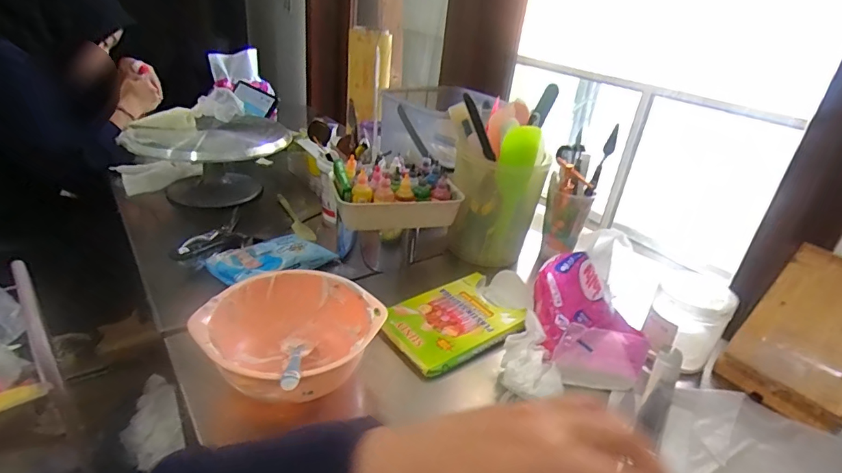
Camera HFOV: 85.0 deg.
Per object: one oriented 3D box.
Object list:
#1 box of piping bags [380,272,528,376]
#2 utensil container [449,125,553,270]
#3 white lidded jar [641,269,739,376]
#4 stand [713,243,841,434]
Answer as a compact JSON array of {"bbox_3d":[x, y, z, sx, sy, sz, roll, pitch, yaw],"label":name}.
[{"bbox_3d":[0.044,0.114,0.641,0.192,0.020,0.131,-14,34,-34],"label":"box of piping bags"},{"bbox_3d":[0.127,-0.066,0.781,0.119,0.252,0.118,24,32,29],"label":"utensil container"},{"bbox_3d":[0.344,0.113,0.600,0.085,0.106,0.085,5,28,-3],"label":"white lidded jar"},{"bbox_3d":[0.479,0.120,0.558,0.124,0.164,0.128,-15,35,-35],"label":"stand"}]

